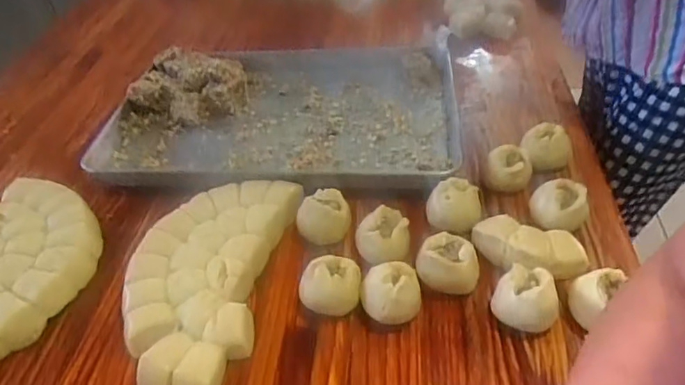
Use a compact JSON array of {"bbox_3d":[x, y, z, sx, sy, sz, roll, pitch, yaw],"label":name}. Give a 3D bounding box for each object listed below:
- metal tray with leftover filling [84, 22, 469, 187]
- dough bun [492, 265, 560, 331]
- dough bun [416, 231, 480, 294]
[{"bbox_3d":[-0.106,-0.150,0.999,0.620,0.072,0.411,1,42,6],"label":"metal tray with leftover filling"},{"bbox_3d":[0.223,0.129,0.674,0.075,0.063,0.072,15,45,21],"label":"dough bun"},{"bbox_3d":[0.135,0.095,0.713,0.074,0.067,0.055,7,43,13],"label":"dough bun"}]

